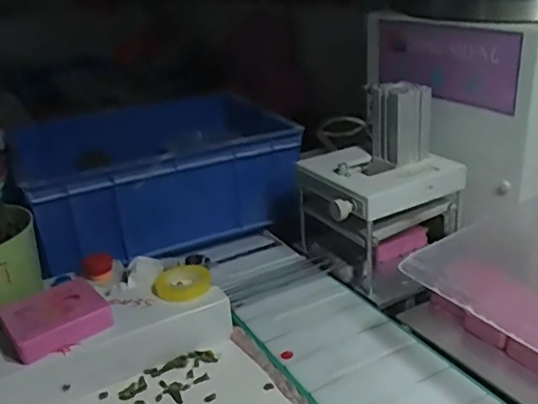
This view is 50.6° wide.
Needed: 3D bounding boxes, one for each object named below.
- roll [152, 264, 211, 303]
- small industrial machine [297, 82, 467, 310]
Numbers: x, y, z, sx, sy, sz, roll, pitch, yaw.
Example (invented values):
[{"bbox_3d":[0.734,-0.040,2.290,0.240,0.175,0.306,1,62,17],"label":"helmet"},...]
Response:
[{"bbox_3d":[-0.081,0.074,0.537,0.050,0.013,0.053,-4,24,2],"label":"roll"},{"bbox_3d":[0.119,-0.020,0.595,0.144,0.177,0.127,-13,25,-15],"label":"small industrial machine"}]

